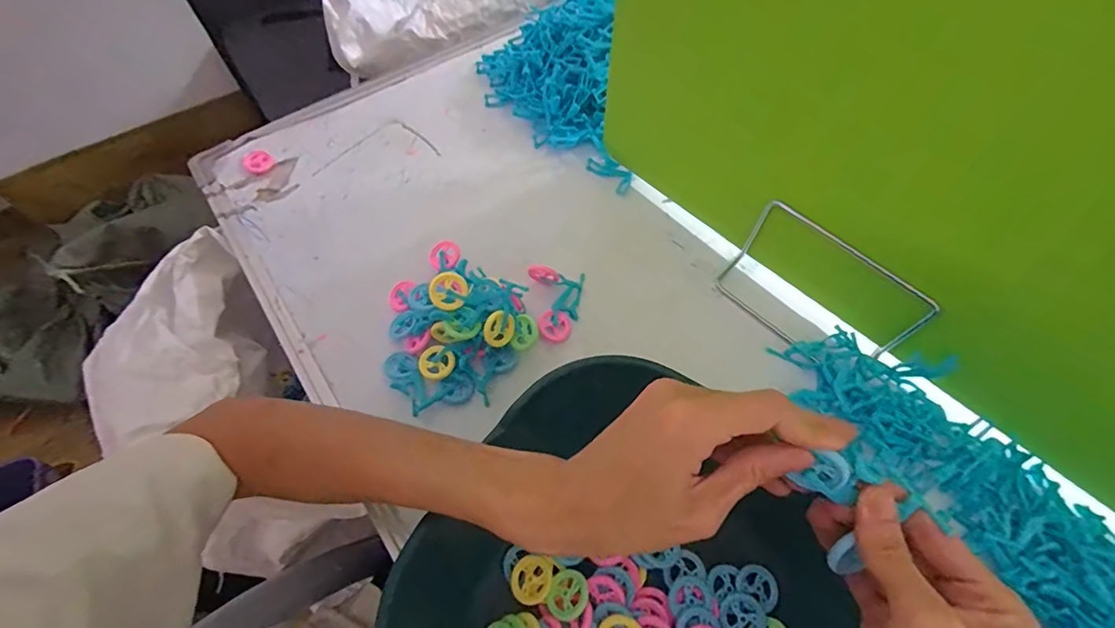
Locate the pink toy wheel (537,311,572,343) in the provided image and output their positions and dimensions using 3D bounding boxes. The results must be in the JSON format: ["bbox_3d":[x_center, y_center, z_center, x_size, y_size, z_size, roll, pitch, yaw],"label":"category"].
[{"bbox_3d":[-0.003,0.011,0.440,0.029,0.005,0.029,5,73,-18],"label":"pink toy wheel"}]

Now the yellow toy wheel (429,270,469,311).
[{"bbox_3d":[-0.086,-0.018,0.391,0.031,0.030,0.005,-49,23,7],"label":"yellow toy wheel"}]

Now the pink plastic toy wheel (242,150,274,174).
[{"bbox_3d":[-0.330,-0.168,0.544,0.030,0.008,0.028,-38,65,-17],"label":"pink plastic toy wheel"}]

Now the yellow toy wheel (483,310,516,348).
[{"bbox_3d":[-0.047,0.012,0.401,0.029,0.029,0.004,-51,38,-6],"label":"yellow toy wheel"}]

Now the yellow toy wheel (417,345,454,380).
[{"bbox_3d":[-0.101,0.041,0.411,0.028,0.004,0.030,-1,79,3],"label":"yellow toy wheel"}]

